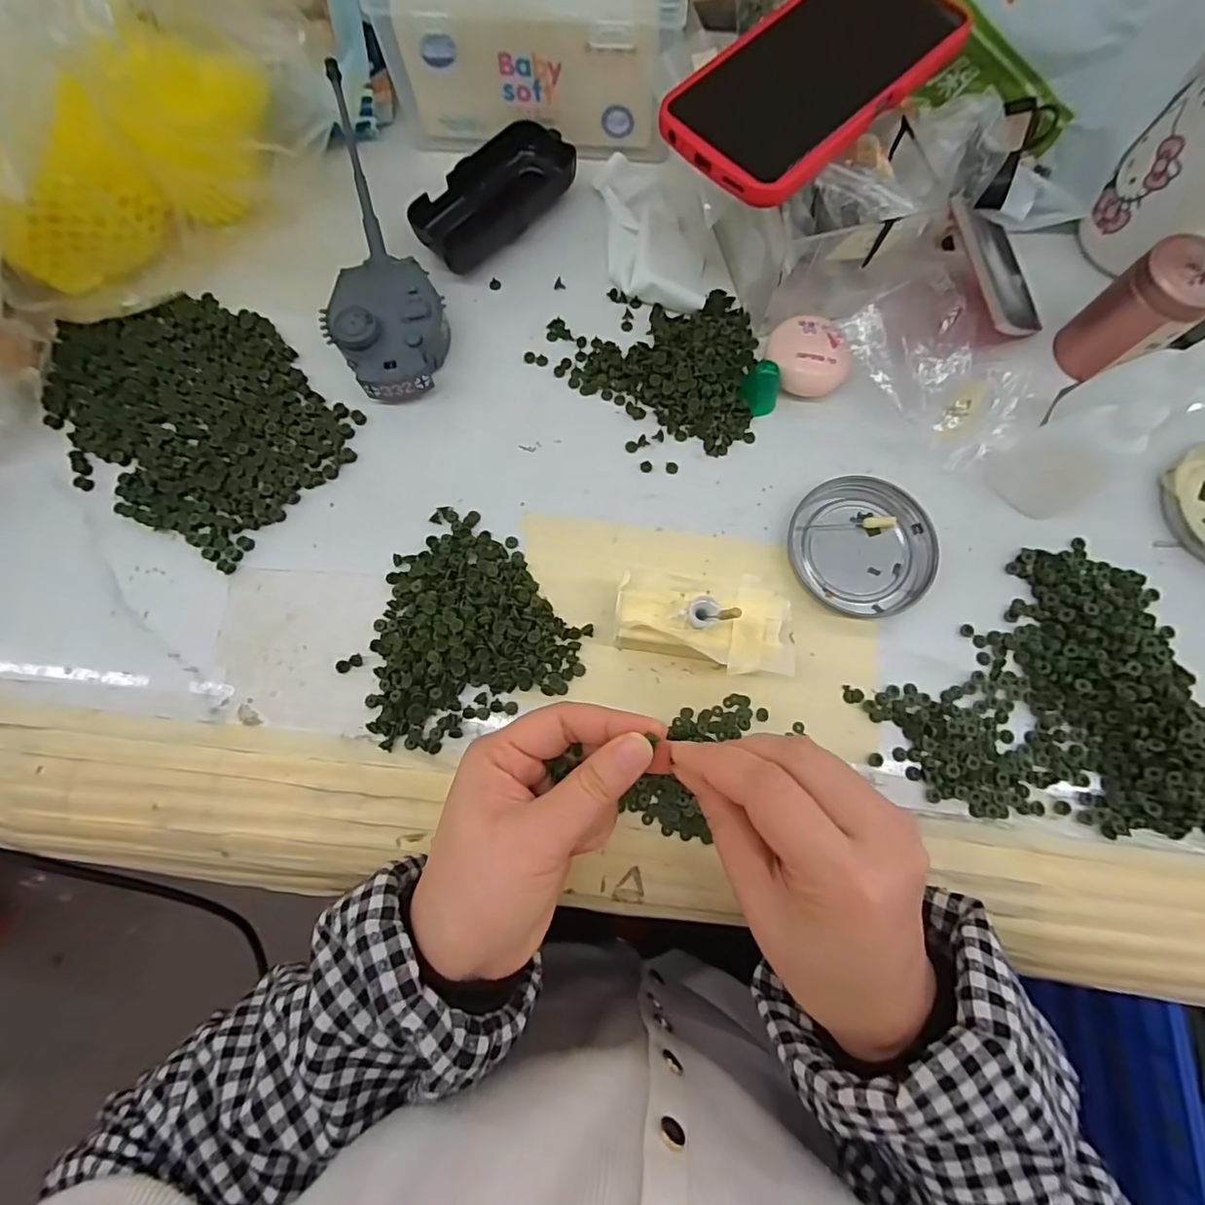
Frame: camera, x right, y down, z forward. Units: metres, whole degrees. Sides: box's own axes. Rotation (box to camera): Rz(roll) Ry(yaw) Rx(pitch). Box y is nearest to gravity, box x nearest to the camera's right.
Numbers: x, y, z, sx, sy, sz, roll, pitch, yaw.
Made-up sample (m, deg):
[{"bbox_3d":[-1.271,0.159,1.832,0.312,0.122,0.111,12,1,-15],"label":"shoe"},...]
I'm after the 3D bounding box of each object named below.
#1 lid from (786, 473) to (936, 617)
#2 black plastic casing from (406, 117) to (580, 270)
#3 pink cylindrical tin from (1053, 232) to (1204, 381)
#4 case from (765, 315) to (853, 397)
[{"bbox_3d":[0.144,-0.032,0.312,0.076,0.007,0.076,0,77,0],"label":"lid"},{"bbox_3d":[-0.070,-0.258,0.357,0.106,0.023,0.052,-41,80,-9],"label":"black plastic casing"},{"bbox_3d":[0.300,-0.160,0.313,0.042,0.063,0.043,0,77,0],"label":"pink cylindrical tin"},{"bbox_3d":[0.119,-0.143,0.327,0.036,0.021,0.046,-33,79,-7],"label":"case"}]

